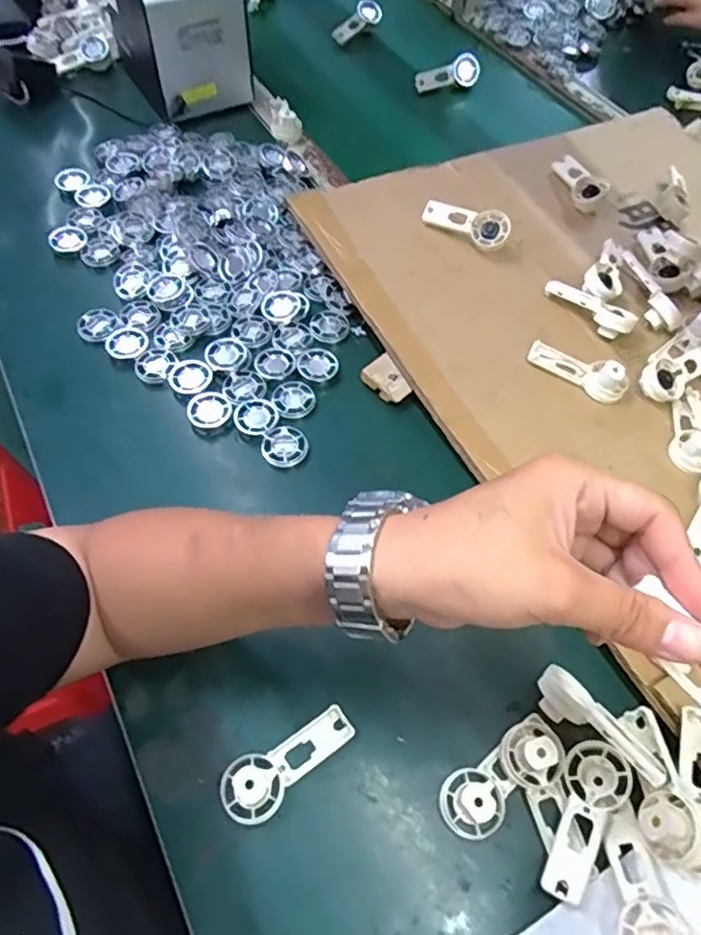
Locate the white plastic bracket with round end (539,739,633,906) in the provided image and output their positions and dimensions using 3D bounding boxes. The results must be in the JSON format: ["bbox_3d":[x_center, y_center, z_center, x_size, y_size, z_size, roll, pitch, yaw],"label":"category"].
[{"bbox_3d":[0.146,0.219,0.392,0.036,0.021,0.091,25,59,12],"label":"white plastic bracket with round end"}]

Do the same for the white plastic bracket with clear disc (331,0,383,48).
[{"bbox_3d":[0.014,-0.732,1.033,0.038,0.021,0.109,36,75,18],"label":"white plastic bracket with clear disc"}]

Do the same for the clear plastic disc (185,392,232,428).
[{"bbox_3d":[-0.128,-0.053,0.567,0.039,0.010,0.033,-9,58,-10],"label":"clear plastic disc"}]

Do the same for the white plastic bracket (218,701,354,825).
[{"bbox_3d":[-0.041,0.191,0.411,0.094,0.023,0.038,-32,64,-22],"label":"white plastic bracket"}]

